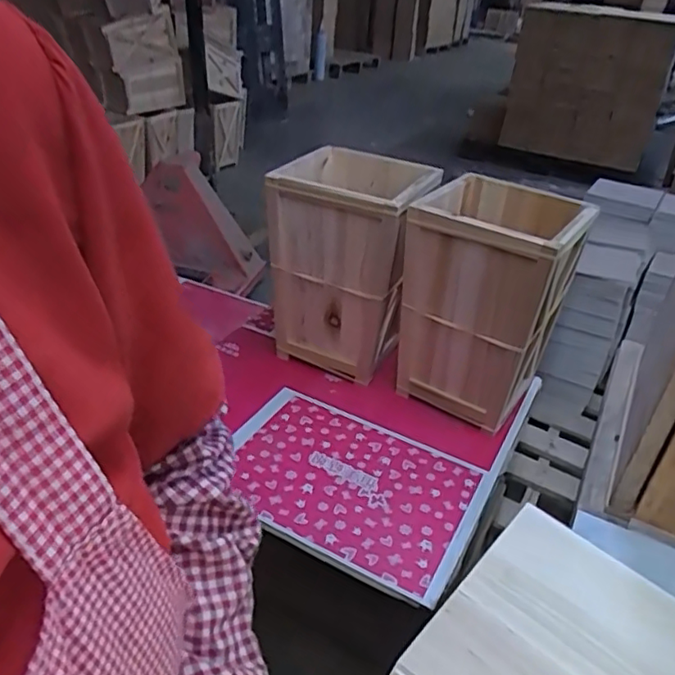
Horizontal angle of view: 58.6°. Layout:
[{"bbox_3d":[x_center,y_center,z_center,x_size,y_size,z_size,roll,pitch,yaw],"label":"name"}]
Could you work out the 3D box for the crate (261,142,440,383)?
[{"bbox_3d":[0.018,-0.138,1.157,0.243,0.380,0.231,17,34,18],"label":"crate"}]

